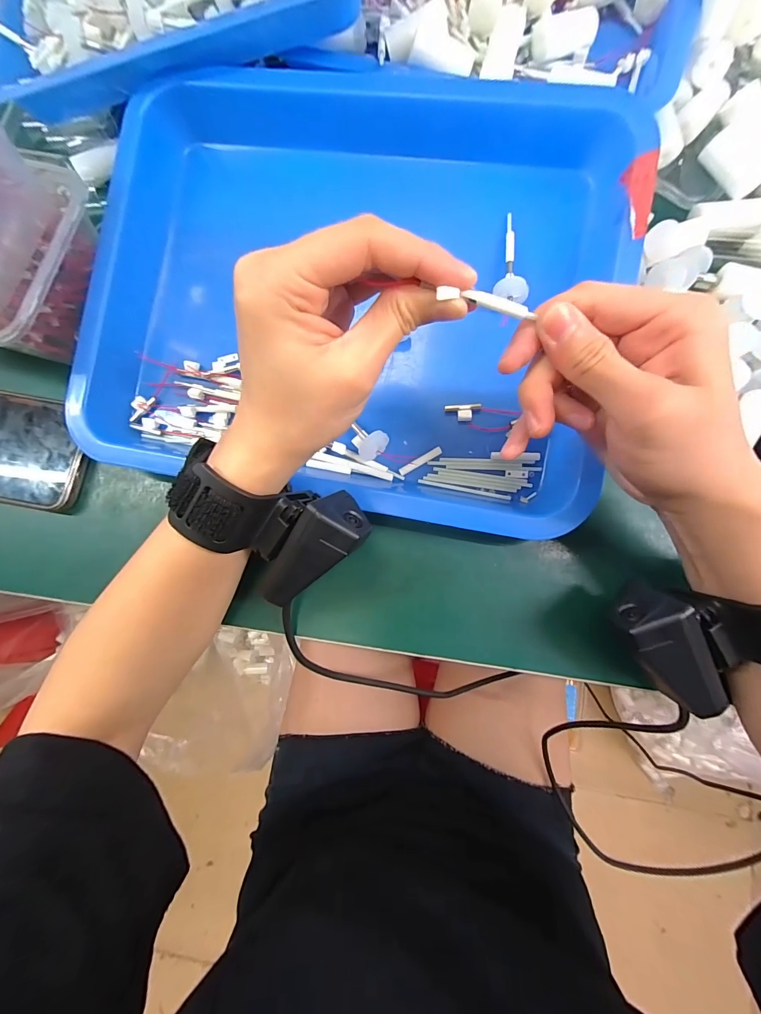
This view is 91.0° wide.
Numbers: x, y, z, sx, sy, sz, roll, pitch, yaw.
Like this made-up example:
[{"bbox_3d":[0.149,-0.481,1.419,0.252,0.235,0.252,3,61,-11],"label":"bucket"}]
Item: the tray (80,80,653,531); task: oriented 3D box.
[{"bbox_3d":[-0.019,-0.148,0.249,0.324,0.056,0.285,11,82,5],"label":"tray"}]

